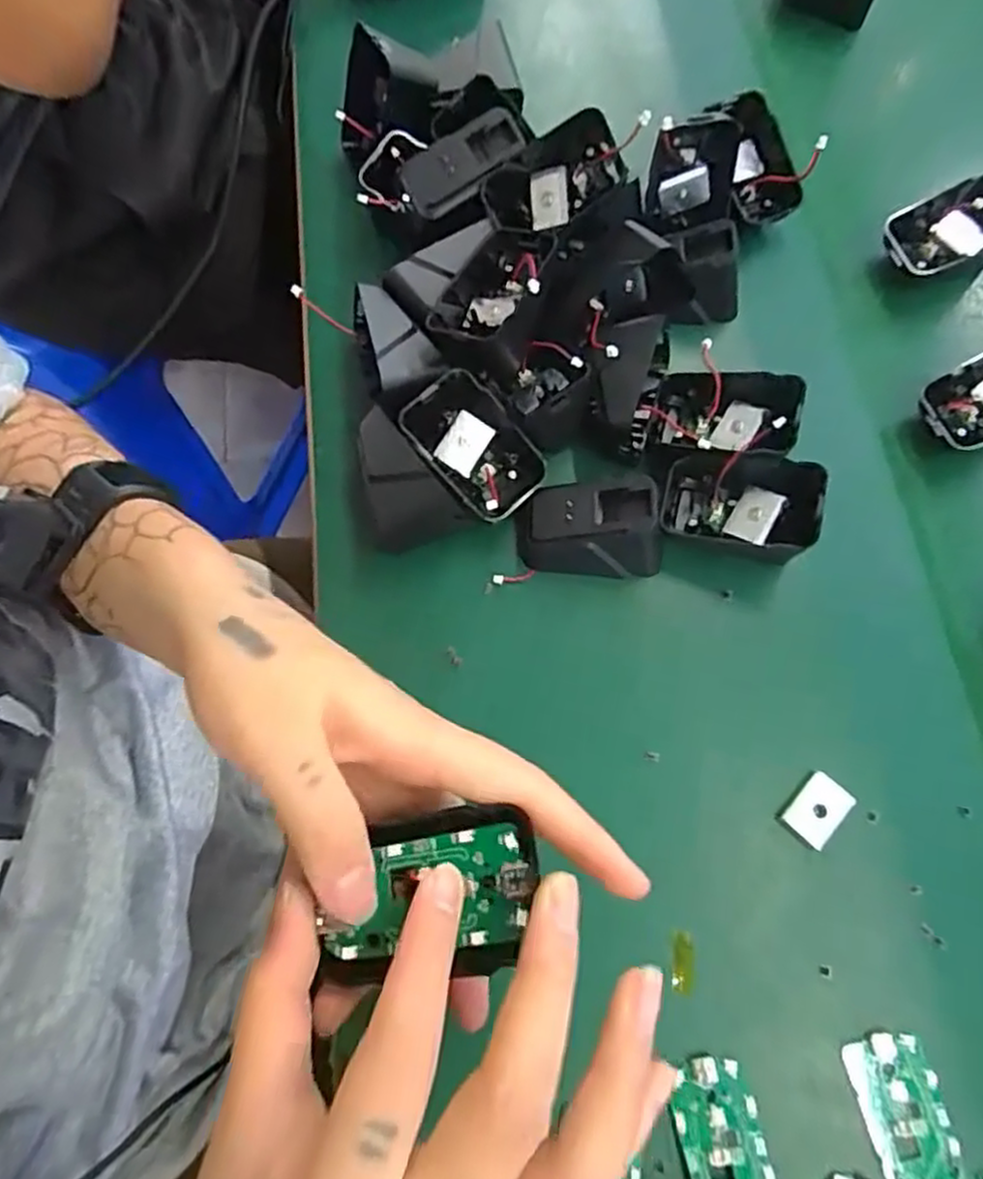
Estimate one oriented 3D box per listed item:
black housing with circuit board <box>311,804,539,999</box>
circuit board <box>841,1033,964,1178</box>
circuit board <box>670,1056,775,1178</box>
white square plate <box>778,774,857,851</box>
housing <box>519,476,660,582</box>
[{"bbox_3d":[-0.019,0.090,0.207,0.064,0.007,0.043,-6,70,-3],"label":"black housing with circuit board"},{"bbox_3d":[0.160,0.208,0.268,0.031,0.004,0.065,-11,72,-4],"label":"circuit board"},{"bbox_3d":[0.090,0.216,0.263,0.031,0.006,0.066,-12,72,-5],"label":"circuit board"},{"bbox_3d":[0.141,0.096,0.306,0.022,0.009,0.029,40,75,12],"label":"white square plate"},{"bbox_3d":[0.047,-0.030,0.334,0.068,0.038,0.035,6,72,1],"label":"housing"}]

